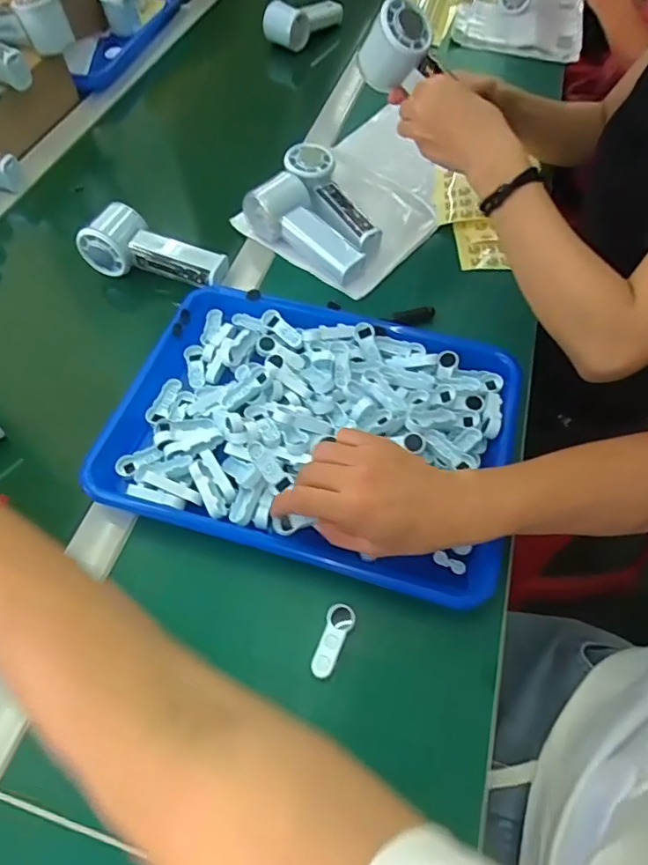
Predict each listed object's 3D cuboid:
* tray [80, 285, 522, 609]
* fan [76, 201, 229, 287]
[{"bbox_3d":[-0.009,-0.009,0.448,0.329,0.038,0.243,14,59,9],"label":"tray"},{"bbox_3d":[-0.183,-0.201,0.562,0.149,0.054,0.051,11,58,7],"label":"fan"}]

